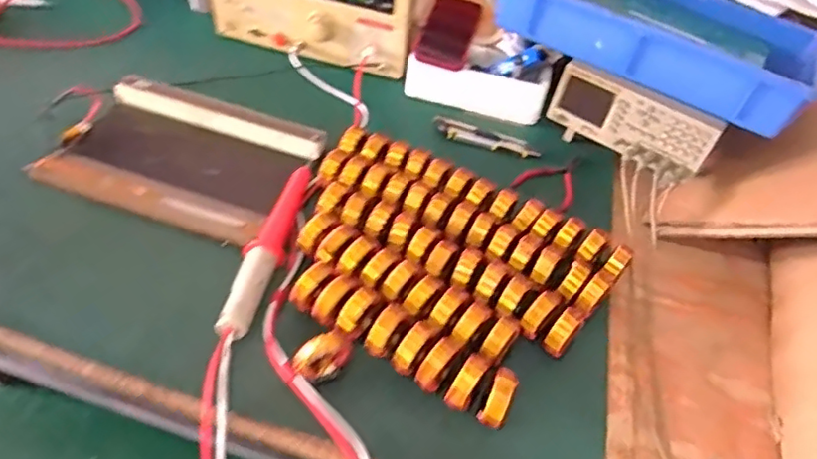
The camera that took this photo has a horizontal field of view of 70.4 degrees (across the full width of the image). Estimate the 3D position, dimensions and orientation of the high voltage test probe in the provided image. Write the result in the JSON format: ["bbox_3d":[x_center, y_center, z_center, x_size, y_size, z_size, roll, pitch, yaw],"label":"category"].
[{"bbox_3d":[-0.157,0.016,0.654,0.033,0.032,0.251,10,47,3],"label":"high voltage test probe"}]

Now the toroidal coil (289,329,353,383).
[{"bbox_3d":[-0.084,0.124,0.558,0.053,0.050,0.025,-19,52,-22],"label":"toroidal coil"}]

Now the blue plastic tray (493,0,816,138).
[{"bbox_3d":[0.357,-0.299,0.814,0.404,0.070,0.279,26,50,18],"label":"blue plastic tray"}]

